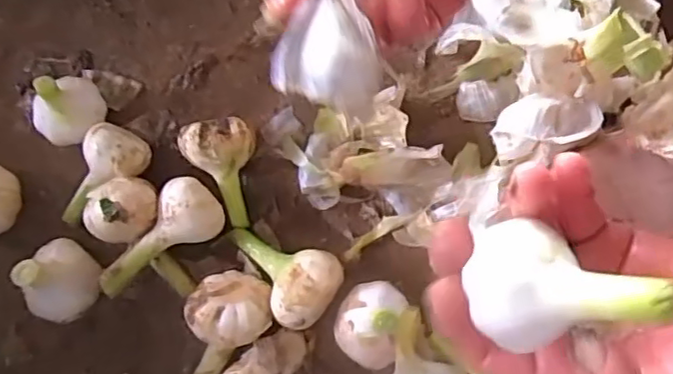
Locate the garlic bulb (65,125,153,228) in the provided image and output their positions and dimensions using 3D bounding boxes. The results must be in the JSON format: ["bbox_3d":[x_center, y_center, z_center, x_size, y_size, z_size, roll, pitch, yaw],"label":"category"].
[{"bbox_3d":[-0.144,-0.005,0.386,0.039,0.035,0.065,25,76,6],"label":"garlic bulb"}]

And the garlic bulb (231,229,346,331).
[{"bbox_3d":[-0.027,0.046,0.370,0.046,0.036,0.072,-30,77,-8],"label":"garlic bulb"}]

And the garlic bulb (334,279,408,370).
[{"bbox_3d":[0.018,0.079,0.360,0.039,0.042,0.049,15,75,3],"label":"garlic bulb"}]

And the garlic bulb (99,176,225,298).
[{"bbox_3d":[-0.108,0.027,0.373,0.081,0.039,0.040,-31,77,-9],"label":"garlic bulb"}]

